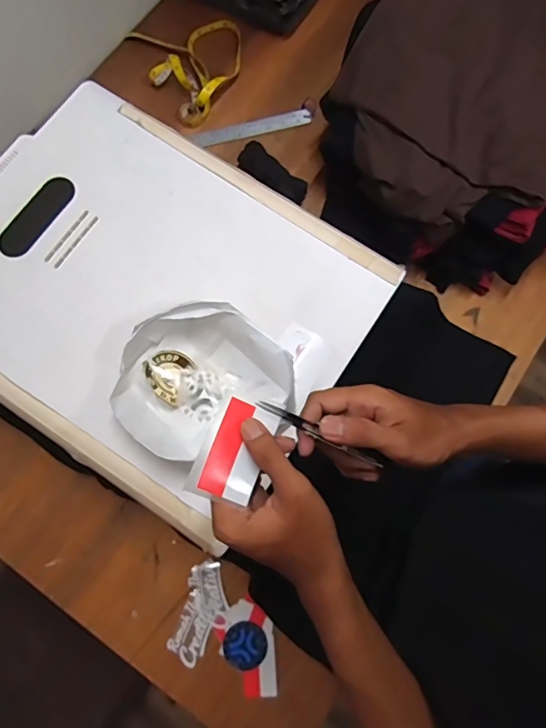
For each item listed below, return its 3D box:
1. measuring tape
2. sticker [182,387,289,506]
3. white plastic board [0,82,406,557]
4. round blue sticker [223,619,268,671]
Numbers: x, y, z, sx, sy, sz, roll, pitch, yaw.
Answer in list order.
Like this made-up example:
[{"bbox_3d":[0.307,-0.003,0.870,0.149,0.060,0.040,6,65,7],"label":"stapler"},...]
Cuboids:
[{"bbox_3d":[-0.149,-0.515,0.821,0.193,0.052,0.193,-7,76,-1],"label":"measuring tape"},{"bbox_3d":[-0.027,0.060,0.354,0.045,0.006,0.083,27,71,-6],"label":"sticker"},{"bbox_3d":[-0.157,-0.090,0.575,0.493,0.028,0.392,33,79,9],"label":"white plastic board"},{"bbox_3d":[-0.036,0.370,0.626,0.055,0.004,0.058,0,76,1],"label":"round blue sticker"}]

